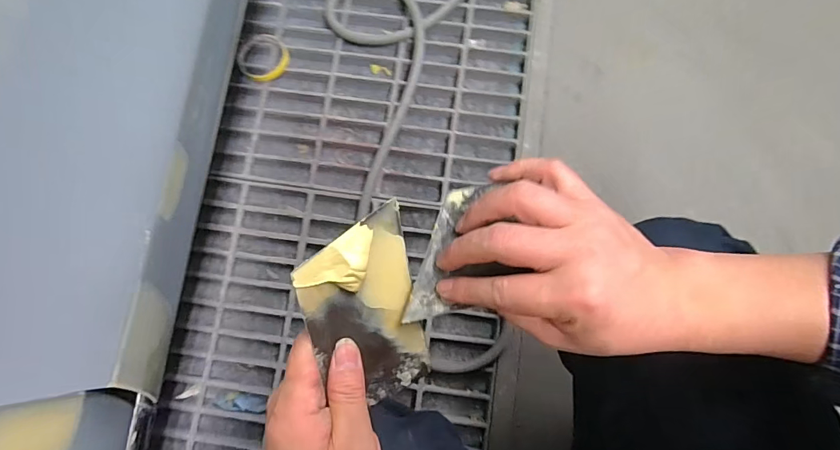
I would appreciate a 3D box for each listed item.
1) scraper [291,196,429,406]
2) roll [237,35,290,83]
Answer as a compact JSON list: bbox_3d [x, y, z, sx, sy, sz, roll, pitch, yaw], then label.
[{"bbox_3d":[-0.028,0.055,0.257,0.072,0.012,0.114,-24,112,-32],"label":"scraper"},{"bbox_3d":[-0.271,-0.291,0.749,0.086,0.018,0.087,0,80,1],"label":"roll"}]

